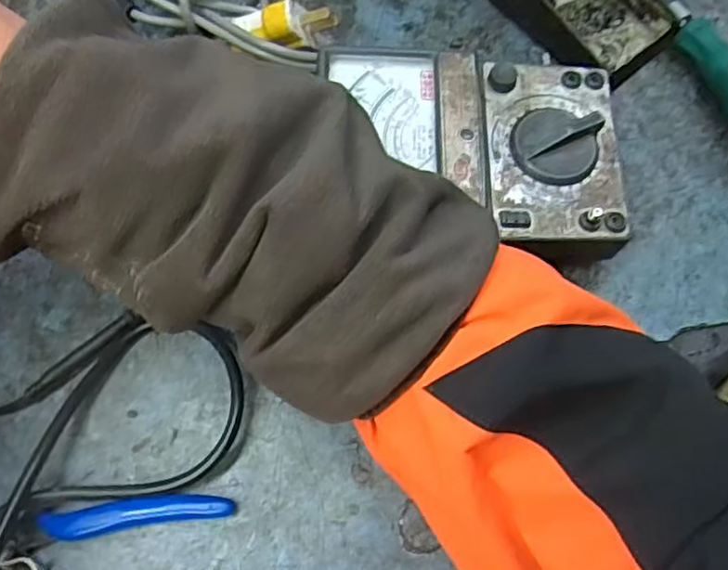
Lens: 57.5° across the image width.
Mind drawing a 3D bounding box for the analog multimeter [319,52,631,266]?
[{"bbox_3d":[0.057,-0.068,0.367,0.162,0.050,0.113,4,70,-1],"label":"analog multimeter"}]

